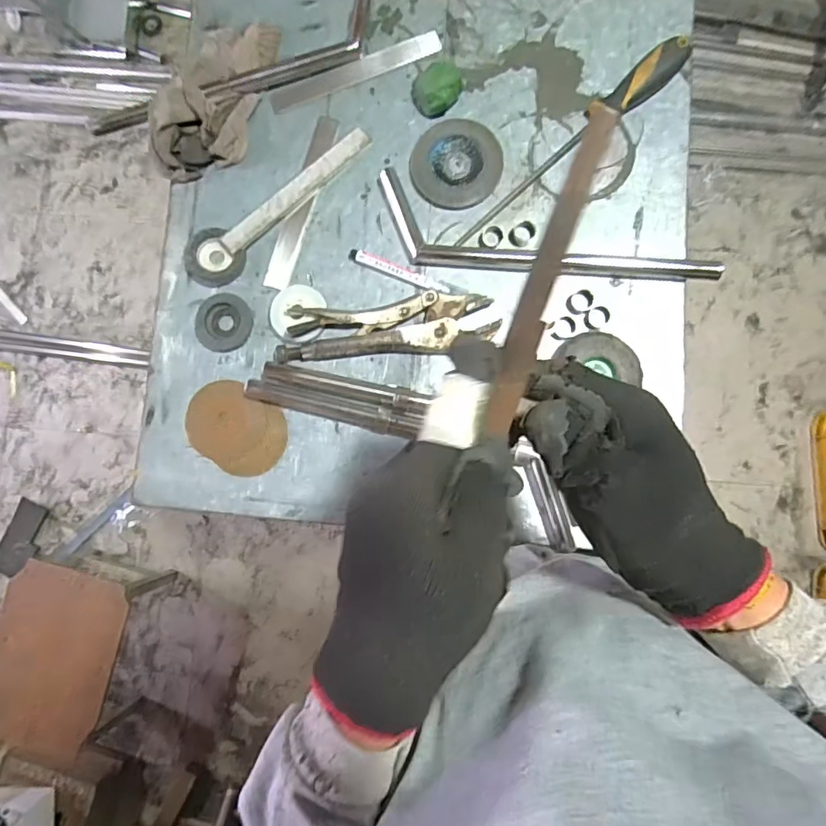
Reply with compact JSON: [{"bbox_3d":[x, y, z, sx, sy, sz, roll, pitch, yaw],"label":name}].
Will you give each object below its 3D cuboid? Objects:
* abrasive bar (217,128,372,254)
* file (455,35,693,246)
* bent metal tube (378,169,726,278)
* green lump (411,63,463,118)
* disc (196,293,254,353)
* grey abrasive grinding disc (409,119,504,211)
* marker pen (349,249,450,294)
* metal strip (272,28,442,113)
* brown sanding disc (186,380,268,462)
[{"bbox_3d":[-0.122,-0.235,0.562,0.190,0.005,0.025,-40,94,-4],"label":"abrasive bar"},{"bbox_3d":[0.165,-0.270,0.538,0.293,0.030,0.034,-44,83,-1],"label":"file"},{"bbox_3d":[0.125,-0.163,0.541,0.348,0.024,0.078,17,85,6],"label":"bent metal tube"},{"bbox_3d":[0.025,-0.339,0.554,0.050,0.029,0.044,-8,83,3],"label":"green lump"},{"bbox_3d":[-0.199,-0.095,0.556,0.057,0.013,0.059,0,84,4],"label":"disc"},{"bbox_3d":[0.046,-0.263,0.559,0.095,0.005,0.093,0,84,4],"label":"grey abrasive grinding disc"},{"bbox_3d":[-0.014,-0.146,0.548,0.110,0.008,0.015,23,86,6],"label":"marker pen"},{"bbox_3d":[-0.062,-0.370,0.575,0.191,0.005,0.024,-21,83,2],"label":"metal strip"},{"bbox_3d":[-0.195,0.009,0.548,0.079,0.004,0.082,0,84,4],"label":"brown sanding disc"}]

